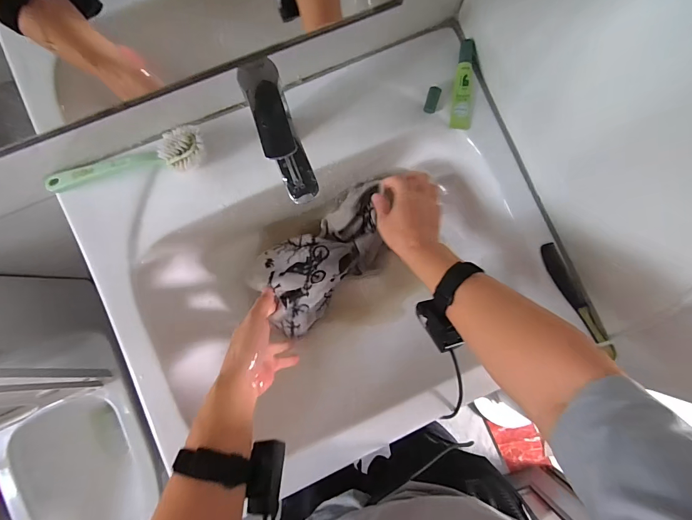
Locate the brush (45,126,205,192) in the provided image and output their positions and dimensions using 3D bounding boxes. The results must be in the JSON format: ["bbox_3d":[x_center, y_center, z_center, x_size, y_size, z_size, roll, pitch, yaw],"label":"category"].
[{"bbox_3d":[-0.284,-0.135,0.447,0.203,0.035,0.053,-10,84,-5],"label":"brush"}]

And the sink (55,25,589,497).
[{"bbox_3d":[-0.029,0.011,0.535,0.579,0.183,0.488,-22,85,-7],"label":"sink"}]

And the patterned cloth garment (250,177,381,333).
[{"bbox_3d":[-0.029,-0.010,0.568,0.255,0.077,0.130,-43,88,-8],"label":"patterned cloth garment"}]

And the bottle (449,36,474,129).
[{"bbox_3d":[0.169,-0.249,0.496,0.027,0.023,0.122,6,82,-3],"label":"bottle"}]

